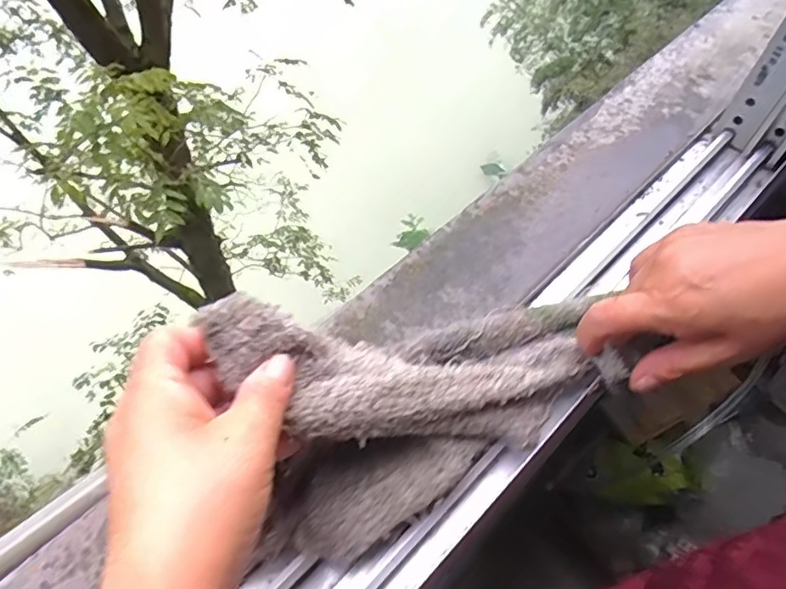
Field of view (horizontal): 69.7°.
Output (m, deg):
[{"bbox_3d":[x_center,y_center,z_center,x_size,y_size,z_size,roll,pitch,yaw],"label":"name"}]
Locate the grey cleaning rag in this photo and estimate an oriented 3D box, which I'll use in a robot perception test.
[{"bbox_3d":[0.034,0.046,0.288,0.219,0.090,0.102,-14,59,-11],"label":"grey cleaning rag"}]

